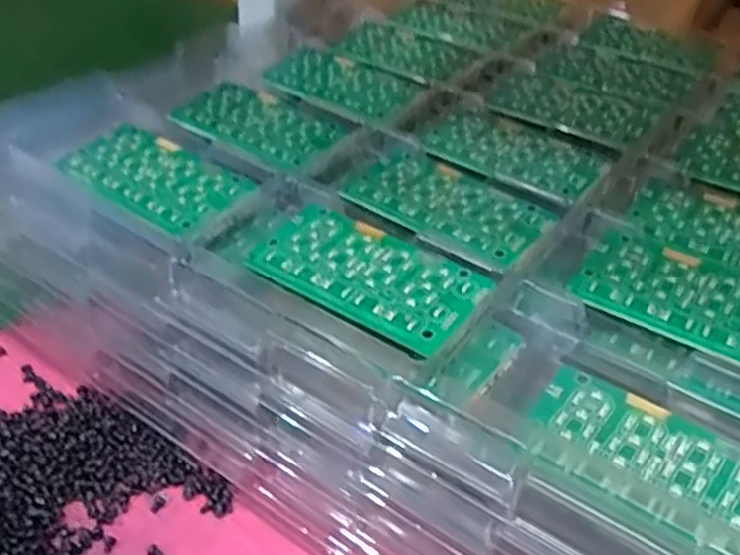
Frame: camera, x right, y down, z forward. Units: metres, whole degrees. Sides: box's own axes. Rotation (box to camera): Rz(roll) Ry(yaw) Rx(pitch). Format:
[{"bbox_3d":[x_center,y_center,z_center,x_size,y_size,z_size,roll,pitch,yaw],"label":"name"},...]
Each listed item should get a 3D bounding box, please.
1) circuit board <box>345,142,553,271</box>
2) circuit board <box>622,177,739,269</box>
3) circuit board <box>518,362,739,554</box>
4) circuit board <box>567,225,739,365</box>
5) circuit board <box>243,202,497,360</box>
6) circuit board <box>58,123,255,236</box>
[{"bbox_3d":[0.036,-0.035,0.345,0.092,0.006,0.051,31,46,29],"label":"circuit board"},{"bbox_3d":[0.165,-0.021,0.339,0.093,0.005,0.048,31,46,29],"label":"circuit board"},{"bbox_3d":[0.099,0.062,0.250,0.092,0.008,0.042,27,44,26],"label":"circuit board"},{"bbox_3d":[0.132,0.008,0.300,0.092,0.007,0.046,27,44,25],"label":"circuit board"},{"bbox_3d":[-0.001,-0.003,0.300,0.090,0.005,0.048,28,45,26],"label":"circuit board"},{"bbox_3d":[-0.101,-0.048,0.344,0.092,0.005,0.050,30,46,28],"label":"circuit board"}]

